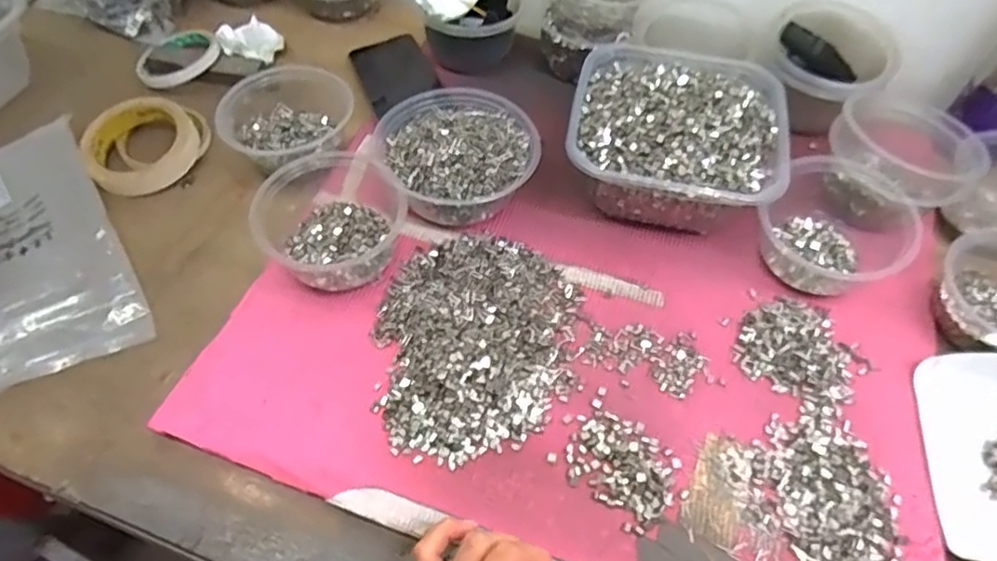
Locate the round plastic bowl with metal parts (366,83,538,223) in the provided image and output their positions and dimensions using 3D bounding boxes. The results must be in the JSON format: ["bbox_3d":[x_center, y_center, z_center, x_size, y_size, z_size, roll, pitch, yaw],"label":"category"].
[{"bbox_3d":[-0.036,-0.110,0.544,0.125,0.056,0.134,0,58,-1],"label":"round plastic bowl with metal parts"}]

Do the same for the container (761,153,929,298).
[{"bbox_3d":[0.278,-0.048,0.509,0.105,0.064,0.110,0,58,-1],"label":"container"}]

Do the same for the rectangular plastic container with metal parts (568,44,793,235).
[{"bbox_3d":[0.154,-0.130,0.553,0.175,0.078,0.178,12,57,7],"label":"rectangular plastic container with metal parts"}]

